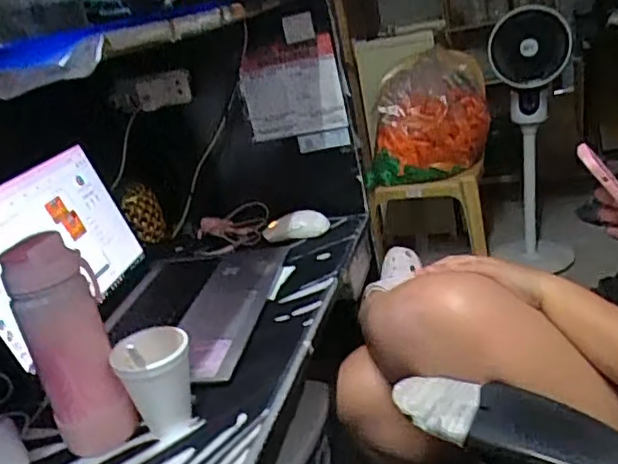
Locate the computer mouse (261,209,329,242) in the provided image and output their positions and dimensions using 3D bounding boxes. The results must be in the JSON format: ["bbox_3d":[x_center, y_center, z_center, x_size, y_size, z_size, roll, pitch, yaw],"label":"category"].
[{"bbox_3d":[-0.027,-0.013,1.058,0.116,0.038,0.051,-7,22,14],"label":"computer mouse"}]

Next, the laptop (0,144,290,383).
[{"bbox_3d":[-0.235,0.009,0.849,0.339,0.185,0.358,0,25,11],"label":"laptop"}]

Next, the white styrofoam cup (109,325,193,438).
[{"bbox_3d":[-0.156,0.149,0.624,0.072,0.100,0.071,-5,24,2],"label":"white styrofoam cup"}]

